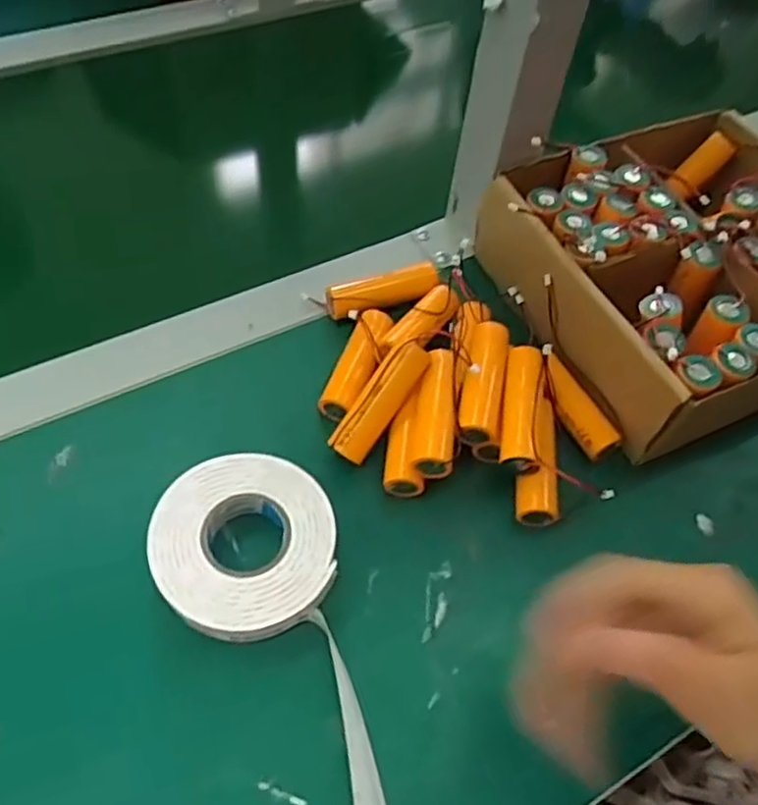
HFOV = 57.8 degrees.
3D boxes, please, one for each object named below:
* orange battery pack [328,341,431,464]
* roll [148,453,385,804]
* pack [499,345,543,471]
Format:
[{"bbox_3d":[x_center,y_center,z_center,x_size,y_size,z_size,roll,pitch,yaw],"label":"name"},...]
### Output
[{"bbox_3d":[0.001,-0.001,0.375,0.020,0.014,0.071,34,87,16],"label":"orange battery pack"},{"bbox_3d":[-0.038,0.128,0.310,0.085,0.022,0.228,-18,62,-15],"label":"roll"},{"bbox_3d":[0.078,0.003,0.379,0.019,0.023,0.073,10,56,1],"label":"pack"}]

